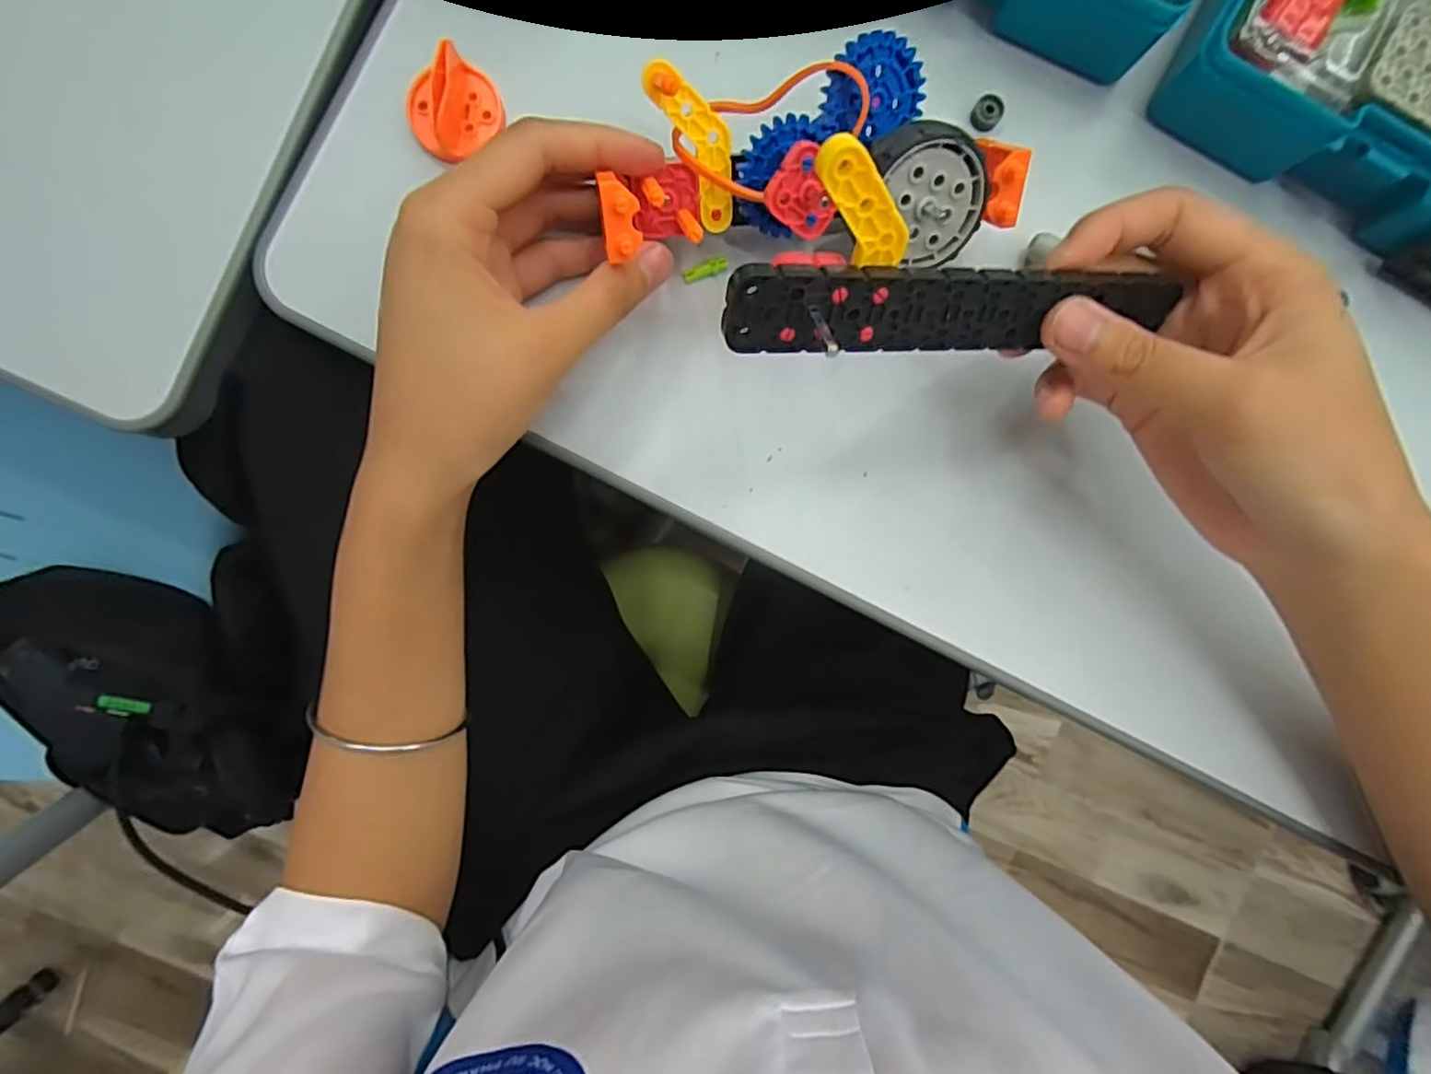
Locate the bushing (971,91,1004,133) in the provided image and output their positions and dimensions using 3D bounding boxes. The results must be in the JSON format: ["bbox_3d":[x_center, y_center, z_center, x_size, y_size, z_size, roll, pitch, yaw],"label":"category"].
[{"bbox_3d":[0.115,-0.179,0.274,0.012,0.006,0.014,36,89,-3],"label":"bushing"}]

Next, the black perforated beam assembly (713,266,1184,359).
[{"bbox_3d":[0.072,-0.074,0.202,0.141,0.028,0.016,-6,48,-11],"label":"black perforated beam assembly"}]

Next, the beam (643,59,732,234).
[{"bbox_3d":[-0.004,-0.142,0.237,0.022,0.011,0.058,-30,125,-2],"label":"beam"}]

